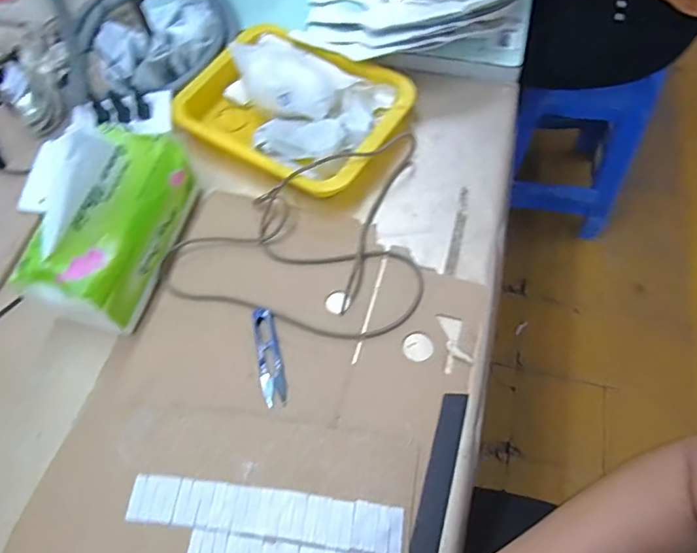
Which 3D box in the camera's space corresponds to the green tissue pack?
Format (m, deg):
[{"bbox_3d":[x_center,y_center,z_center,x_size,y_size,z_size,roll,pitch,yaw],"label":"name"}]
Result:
[{"bbox_3d":[-0.238,-0.067,0.508,0.087,0.162,0.200,14,63,11],"label":"green tissue pack"}]

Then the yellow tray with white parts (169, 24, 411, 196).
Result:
[{"bbox_3d":[-0.068,-0.213,0.629,0.254,0.066,0.189,30,67,18],"label":"yellow tray with white parts"}]

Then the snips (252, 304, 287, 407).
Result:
[{"bbox_3d":[-0.079,0.077,0.518,0.023,0.004,0.103,-13,61,-3],"label":"snips"}]

